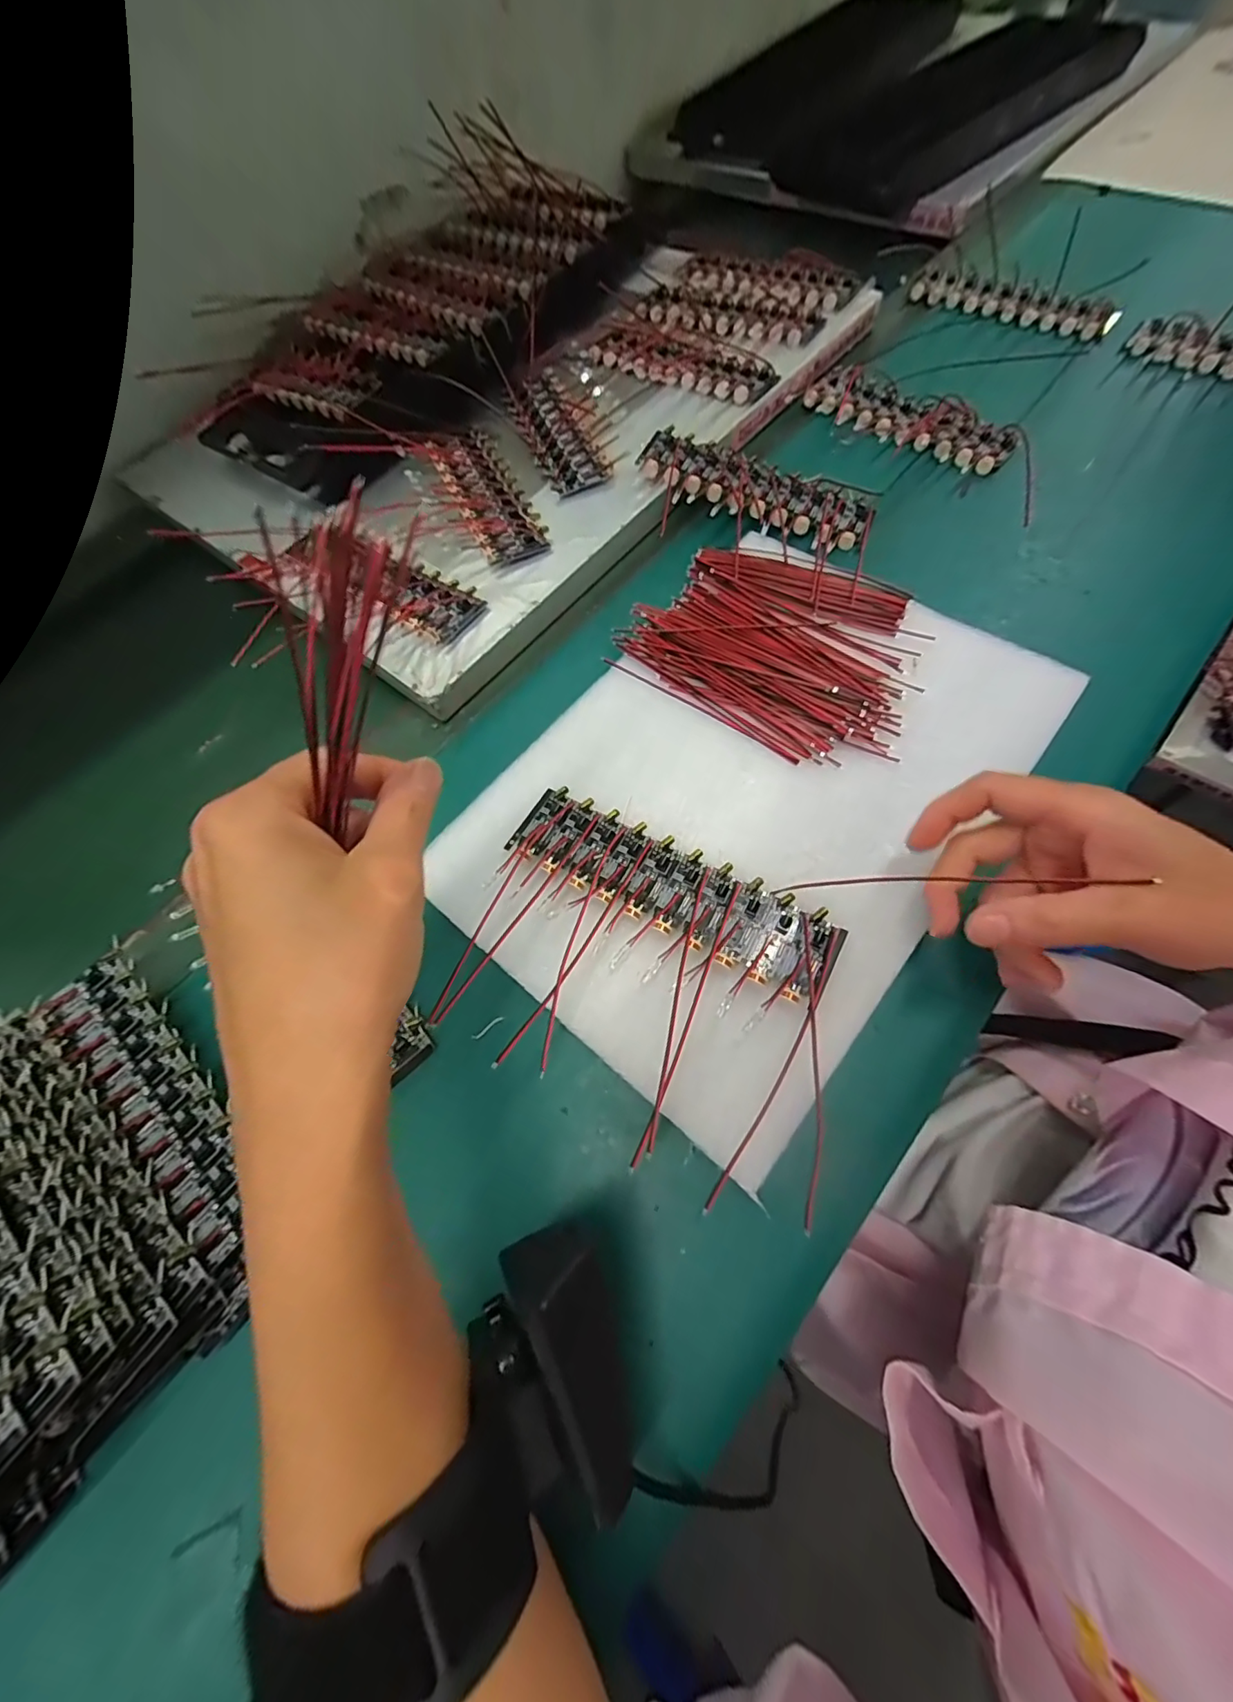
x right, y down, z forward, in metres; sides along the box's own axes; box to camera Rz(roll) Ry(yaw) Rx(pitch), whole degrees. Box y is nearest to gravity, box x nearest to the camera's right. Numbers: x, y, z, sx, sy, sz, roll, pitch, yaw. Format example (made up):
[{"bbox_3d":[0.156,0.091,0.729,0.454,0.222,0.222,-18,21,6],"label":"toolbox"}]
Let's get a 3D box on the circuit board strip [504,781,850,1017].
[{"bbox_3d":[0.024,0.016,0.260,0.161,0.014,0.044,26,72,17],"label":"circuit board strip"}]

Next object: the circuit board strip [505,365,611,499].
[{"bbox_3d":[-0.049,-0.321,0.410,0.044,0.012,0.155,-19,65,-2],"label":"circuit board strip"}]

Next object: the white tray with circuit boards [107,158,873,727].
[{"bbox_3d":[-0.094,-0.385,0.440,0.409,0.050,0.524,35,74,20],"label":"white tray with circuit boards"}]

